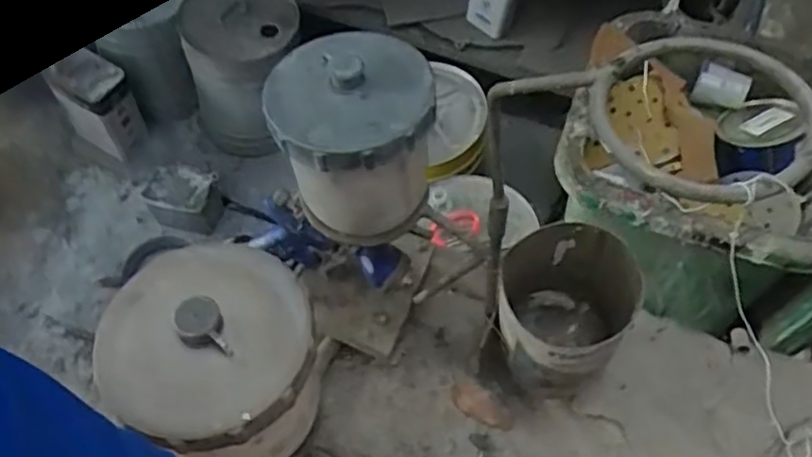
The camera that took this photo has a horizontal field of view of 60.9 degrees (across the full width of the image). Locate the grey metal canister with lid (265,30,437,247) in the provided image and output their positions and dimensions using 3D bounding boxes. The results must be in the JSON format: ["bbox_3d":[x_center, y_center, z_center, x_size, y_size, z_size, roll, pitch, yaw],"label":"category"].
[{"bbox_3d":[-0.034,-0.059,0.455,0.096,0.112,0.096,0,59,1],"label":"grey metal canister with lid"}]

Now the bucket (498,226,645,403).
[{"bbox_3d":[0.128,0.073,0.558,0.109,0.153,0.104,0,59,1],"label":"bucket"}]

